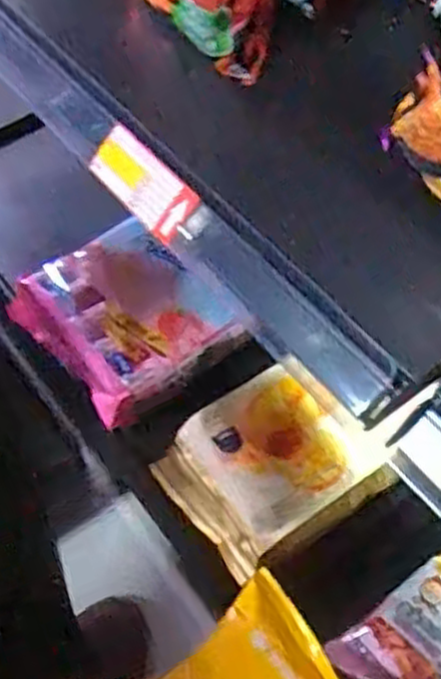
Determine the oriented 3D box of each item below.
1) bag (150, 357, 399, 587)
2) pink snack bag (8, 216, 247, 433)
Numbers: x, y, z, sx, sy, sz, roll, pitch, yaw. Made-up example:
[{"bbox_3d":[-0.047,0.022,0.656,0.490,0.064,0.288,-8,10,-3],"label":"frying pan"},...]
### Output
[{"bbox_3d":[0.032,0.115,0.660,0.145,0.047,0.145,-28,60,-17],"label":"bag"},{"bbox_3d":[-0.104,-0.015,0.749,0.136,0.050,0.187,-35,62,-21],"label":"pink snack bag"}]

